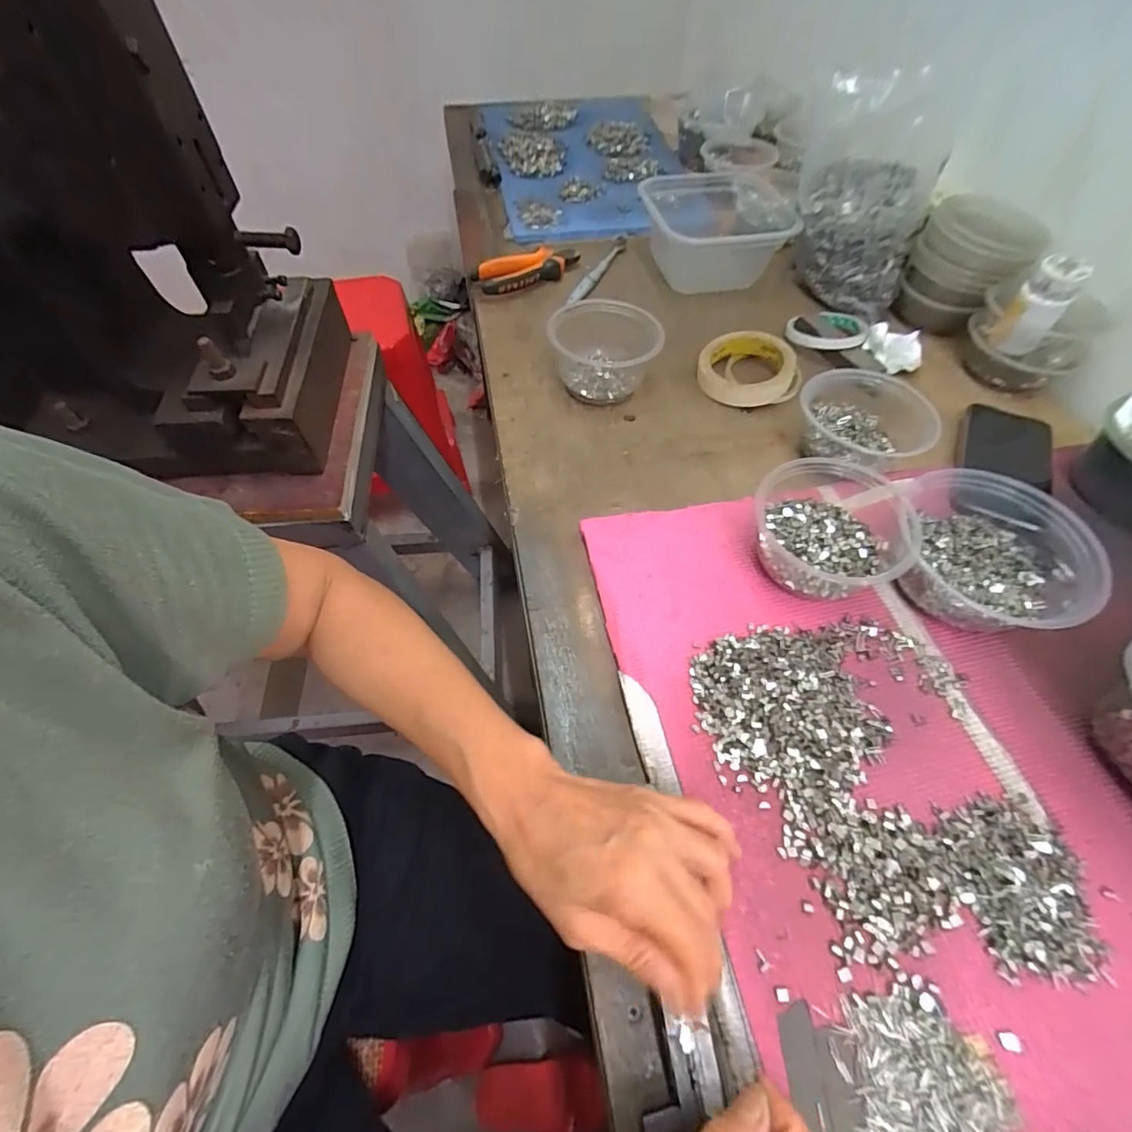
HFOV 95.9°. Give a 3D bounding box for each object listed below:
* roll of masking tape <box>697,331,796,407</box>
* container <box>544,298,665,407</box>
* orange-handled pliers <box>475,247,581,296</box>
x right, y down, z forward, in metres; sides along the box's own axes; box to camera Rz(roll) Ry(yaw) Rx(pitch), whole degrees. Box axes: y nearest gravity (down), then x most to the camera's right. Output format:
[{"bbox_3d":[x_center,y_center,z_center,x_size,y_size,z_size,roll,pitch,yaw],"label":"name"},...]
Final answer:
[{"bbox_3d":[0.197,-0.215,0.559,0.094,0.035,0.094,0,57,0],"label":"roll of masking tape"},{"bbox_3d":[0.040,-0.226,0.543,0.109,0.062,0.109,0,57,0],"label":"container"},{"bbox_3d":[-0.045,-0.384,0.660,0.141,0.028,0.053,-28,61,-17],"label":"orange-handled pliers"}]

